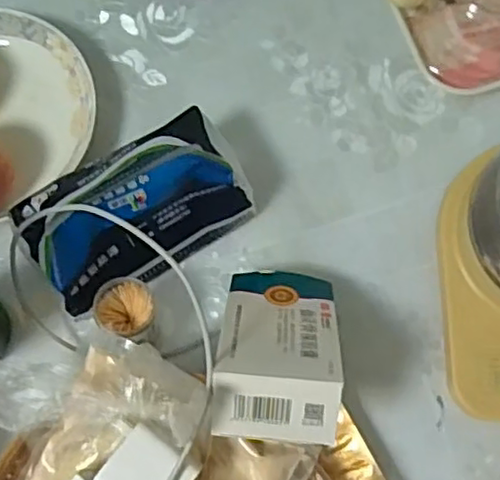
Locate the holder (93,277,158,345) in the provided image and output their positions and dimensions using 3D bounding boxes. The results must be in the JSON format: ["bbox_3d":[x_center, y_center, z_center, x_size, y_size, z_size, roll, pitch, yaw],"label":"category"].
[{"bbox_3d":[-0.094,0.056,0.506,0.041,0.058,0.044,0,76,1],"label":"holder"}]

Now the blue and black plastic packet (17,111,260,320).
[{"bbox_3d":[-0.088,-0.024,0.514,0.166,0.087,0.091,-34,78,-7],"label":"blue and black plastic packet"}]

